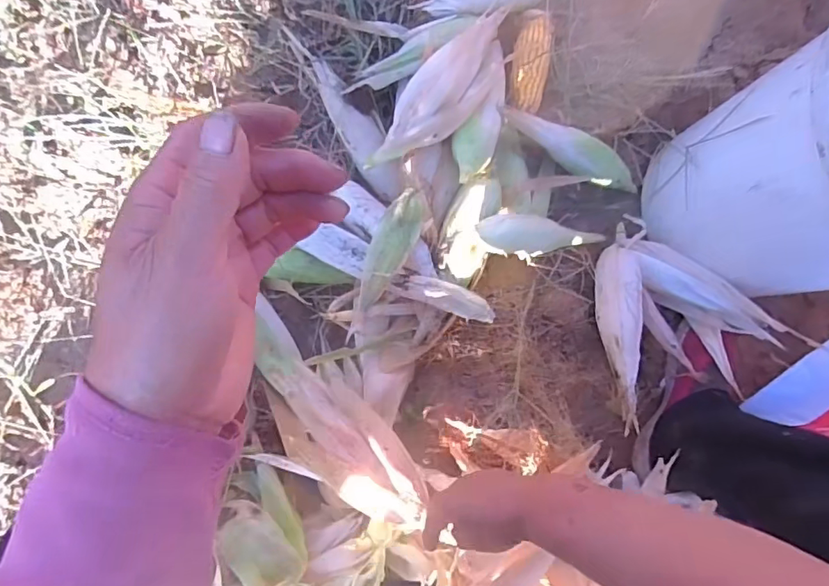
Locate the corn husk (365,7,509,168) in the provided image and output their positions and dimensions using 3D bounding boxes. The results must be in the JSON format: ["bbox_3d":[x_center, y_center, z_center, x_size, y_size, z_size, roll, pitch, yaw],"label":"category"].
[{"bbox_3d":[0.050,-0.273,0.685,0.083,0.046,0.313,36,68,-1],"label":"corn husk"}]

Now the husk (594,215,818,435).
[{"bbox_3d":[0.309,0.043,0.688,0.218,0.092,0.228,-38,89,-6],"label":"husk"}]

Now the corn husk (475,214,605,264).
[{"bbox_3d":[0.168,-0.072,0.703,0.217,0.042,0.051,0,85,-33],"label":"corn husk"}]

